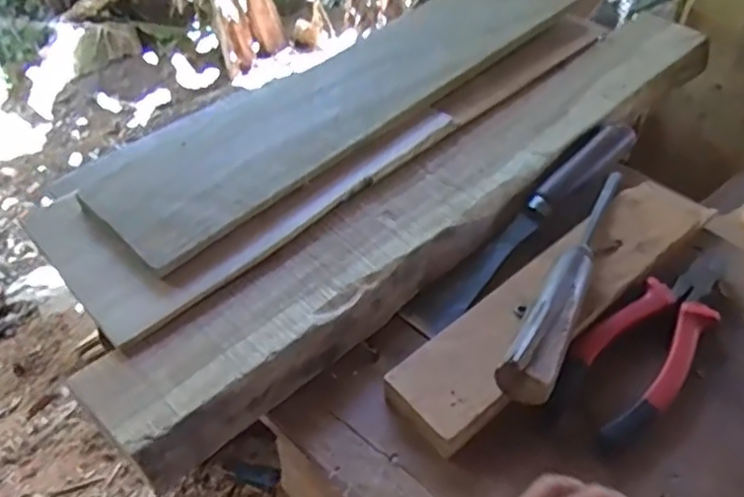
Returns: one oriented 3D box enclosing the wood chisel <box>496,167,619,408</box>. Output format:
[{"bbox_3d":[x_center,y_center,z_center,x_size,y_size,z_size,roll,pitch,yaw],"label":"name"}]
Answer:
[{"bbox_3d":[0.142,0.012,0.452,0.031,0.030,0.224,24,53,20],"label":"wood chisel"}]

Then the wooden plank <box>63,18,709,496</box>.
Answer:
[{"bbox_3d":[0.073,-0.051,0.533,0.619,0.034,0.083,-36,58,-27],"label":"wooden plank"}]

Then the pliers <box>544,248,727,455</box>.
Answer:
[{"bbox_3d":[0.192,0.055,0.452,0.063,0.023,0.190,35,58,27],"label":"pliers"}]

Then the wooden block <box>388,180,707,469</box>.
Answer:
[{"bbox_3d":[0.136,0.025,0.464,0.301,0.029,0.065,-36,57,-27],"label":"wooden block"}]

